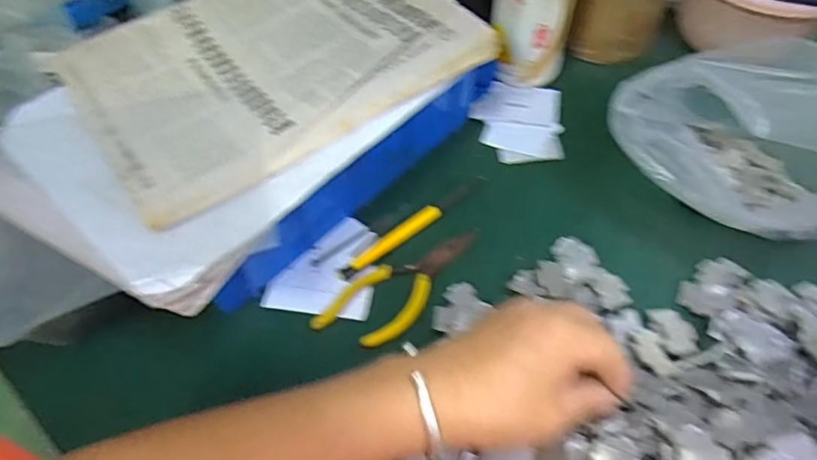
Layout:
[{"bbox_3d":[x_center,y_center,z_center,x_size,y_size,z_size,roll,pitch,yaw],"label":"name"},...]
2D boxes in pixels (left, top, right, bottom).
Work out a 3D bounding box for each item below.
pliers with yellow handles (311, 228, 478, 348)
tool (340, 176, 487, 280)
[{"bbox_3d":[-0.005,0.037,0.413,0.053,0.007,0.133,35,64,23],"label":"pliers with yellow handles"},{"bbox_3d":[0.007,-0.006,0.437,0.141,0.010,0.015,-33,61,-19],"label":"tool"}]

